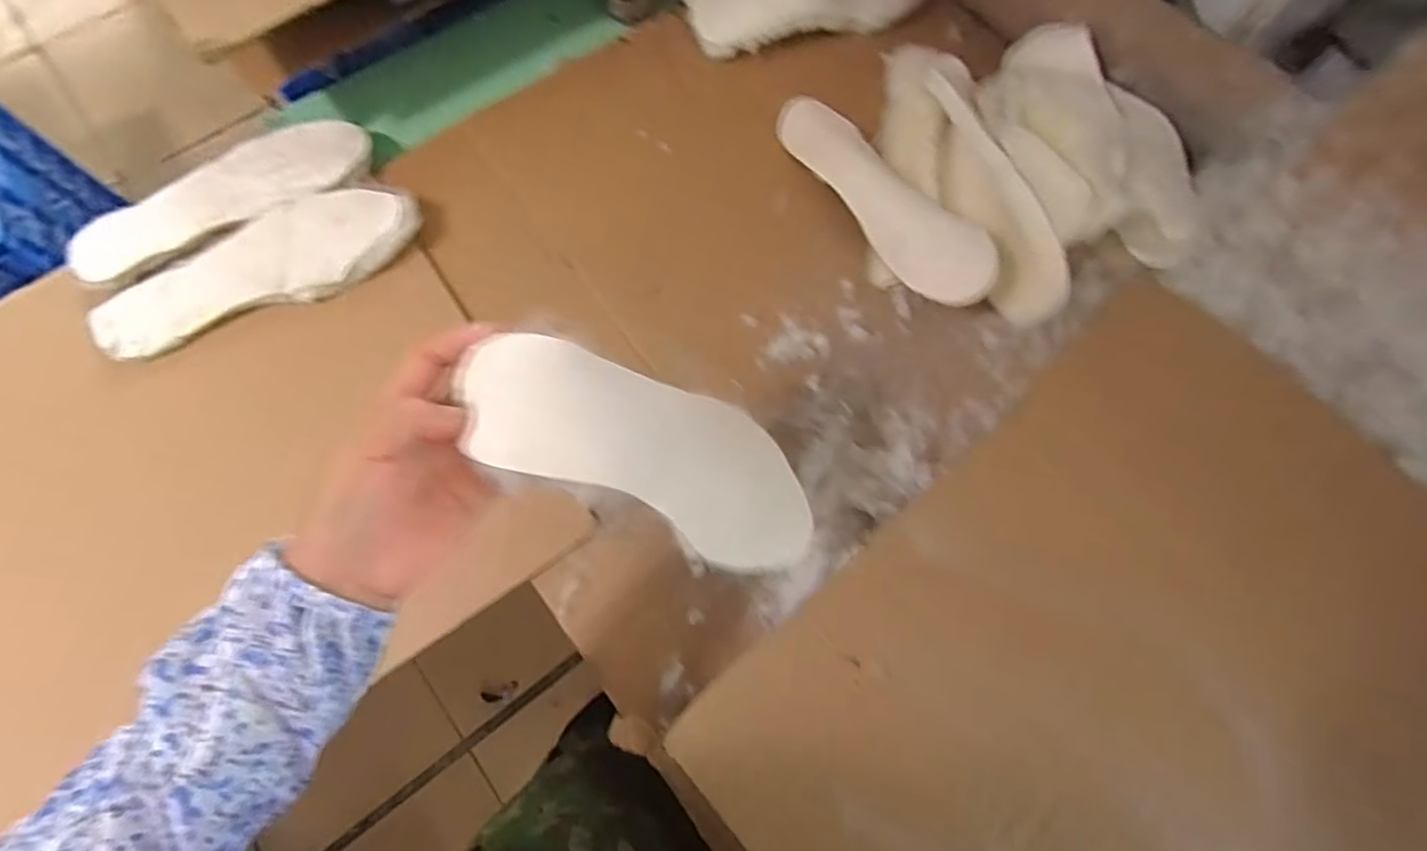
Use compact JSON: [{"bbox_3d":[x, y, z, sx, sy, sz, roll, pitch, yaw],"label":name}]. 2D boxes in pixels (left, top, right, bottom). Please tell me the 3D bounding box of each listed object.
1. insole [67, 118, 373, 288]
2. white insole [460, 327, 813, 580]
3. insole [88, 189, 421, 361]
[{"bbox_3d":[-0.473,-0.224,0.644,0.279,0.026,0.101,-26,74,-8],"label":"insole"},{"bbox_3d":[-0.021,0.023,0.393,0.031,0.255,0.084,-4,65,44],"label":"white insole"},{"bbox_3d":[-0.417,-0.153,0.609,0.288,0.026,0.095,-23,74,-8],"label":"insole"}]

